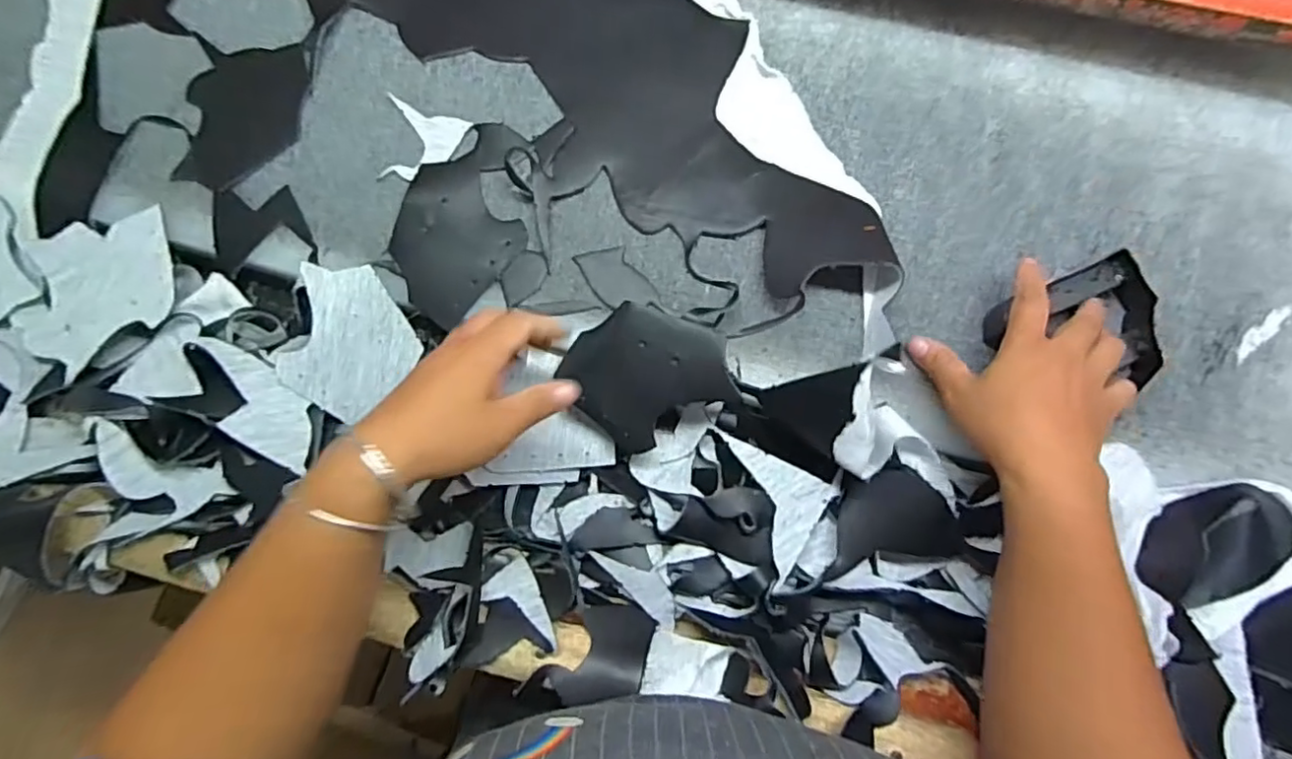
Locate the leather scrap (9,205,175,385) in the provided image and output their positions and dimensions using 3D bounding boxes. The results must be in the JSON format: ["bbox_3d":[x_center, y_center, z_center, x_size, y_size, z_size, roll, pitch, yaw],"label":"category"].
[{"bbox_3d":[-0.427,-0.064,0.478,0.128,0.012,0.121,-12,79,-1],"label":"leather scrap"}]

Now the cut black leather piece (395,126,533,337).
[{"bbox_3d":[-0.142,-0.126,0.490,0.096,0.007,0.162,16,79,4],"label":"cut black leather piece"}]

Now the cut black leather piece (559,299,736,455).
[{"bbox_3d":[0.001,-0.007,0.449,0.103,0.032,0.094,-33,80,-5],"label":"cut black leather piece"}]

